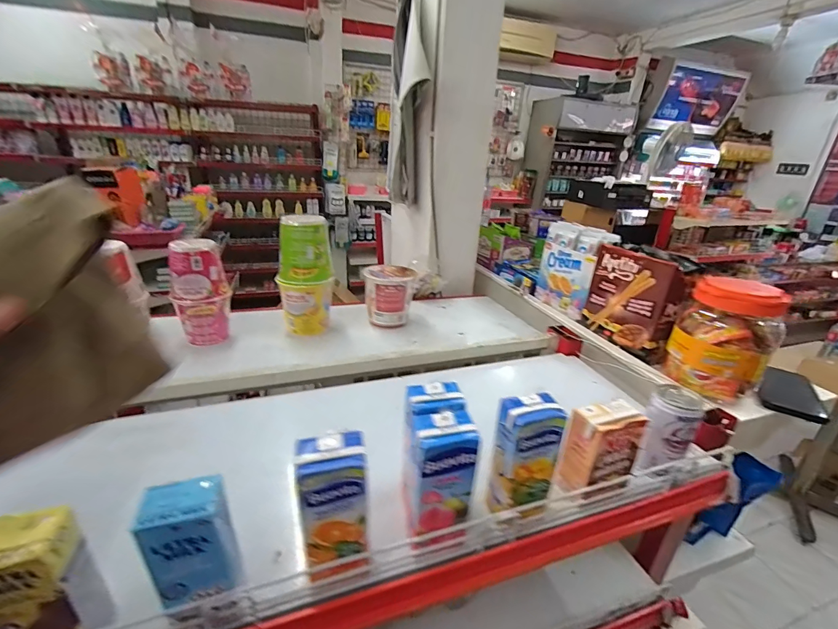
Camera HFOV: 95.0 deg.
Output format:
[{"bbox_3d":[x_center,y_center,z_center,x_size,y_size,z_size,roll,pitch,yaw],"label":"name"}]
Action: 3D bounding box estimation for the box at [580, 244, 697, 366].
[{"bbox_3d":[0.411,-0.029,0.729,0.082,0.171,0.177,-5,25,-18],"label":"box"}]

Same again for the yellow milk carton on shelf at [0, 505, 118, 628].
[{"bbox_3d":[-0.256,0.188,0.260,0.062,0.108,0.037,-5,25,-18],"label":"yellow milk carton on shelf"}]

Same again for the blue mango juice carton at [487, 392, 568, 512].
[{"bbox_3d":[0.100,0.134,0.365,0.056,0.117,0.032,2,24,-2],"label":"blue mango juice carton"}]

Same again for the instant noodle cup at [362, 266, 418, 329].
[{"bbox_3d":[-0.064,-0.042,0.802,0.100,0.110,0.100,-3,24,-14],"label":"instant noodle cup"}]

